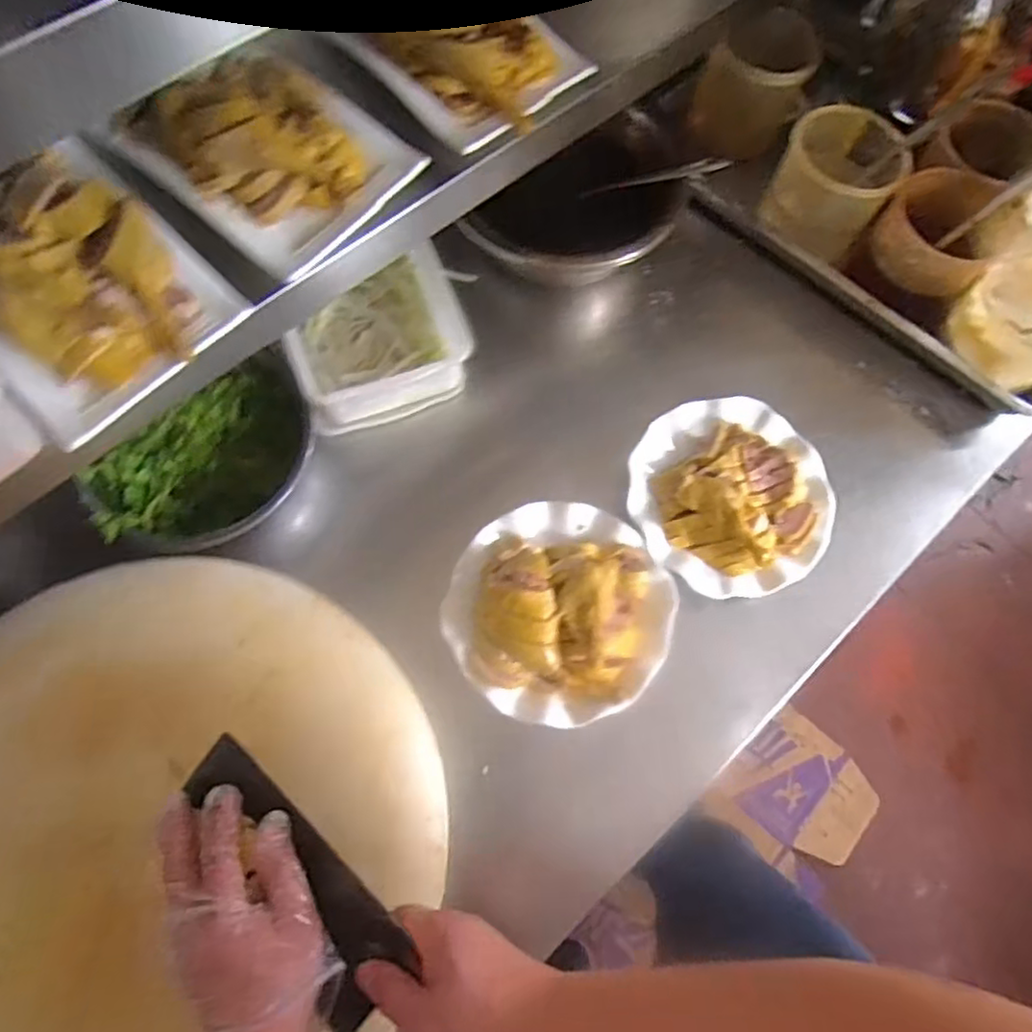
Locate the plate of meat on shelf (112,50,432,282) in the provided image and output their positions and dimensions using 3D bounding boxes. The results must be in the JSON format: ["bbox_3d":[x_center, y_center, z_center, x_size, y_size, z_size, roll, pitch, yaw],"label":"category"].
[{"bbox_3d":[-0.193,-0.296,0.499,0.200,0.055,0.156,38,73,10],"label":"plate of meat on shelf"}]

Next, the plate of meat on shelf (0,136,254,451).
[{"bbox_3d":[-0.315,-0.169,0.454,0.215,0.065,0.161,43,74,12],"label":"plate of meat on shelf"}]

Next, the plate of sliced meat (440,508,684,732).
[{"bbox_3d":[0.041,0.084,0.608,0.204,0.048,0.203,1,71,-2],"label":"plate of sliced meat"}]

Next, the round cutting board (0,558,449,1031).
[{"bbox_3d":[-0.280,0.251,0.508,0.444,0.063,0.431,1,71,-2],"label":"round cutting board"}]

